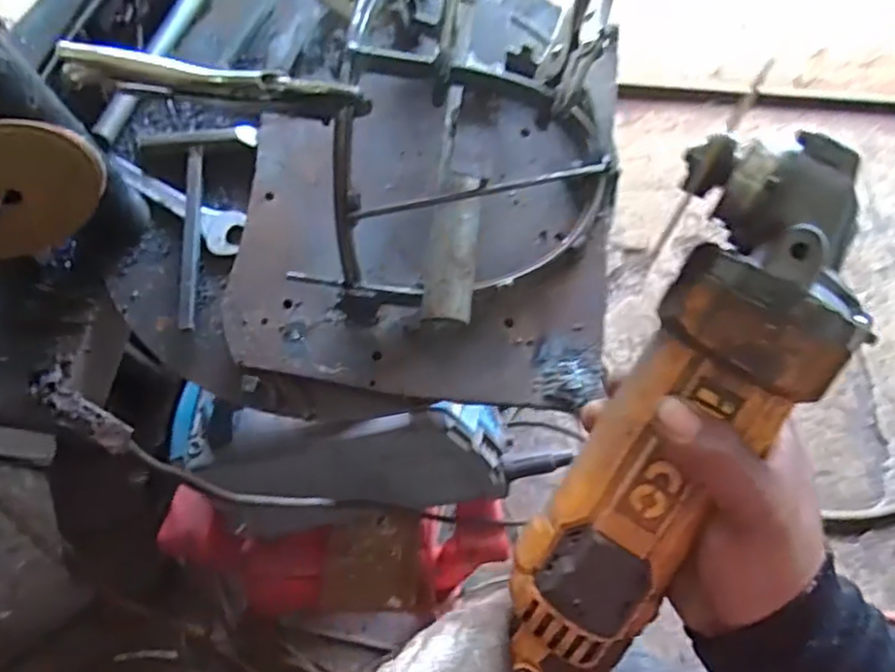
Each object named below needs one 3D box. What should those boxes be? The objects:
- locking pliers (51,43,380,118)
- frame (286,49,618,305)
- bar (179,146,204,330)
[{"bbox_3d":[-0.139,-0.154,0.414,0.174,0.042,0.015,3,72,6],"label":"locking pliers"},{"bbox_3d":[0.014,-0.109,0.473,0.229,0.126,0.140,-7,72,2],"label":"frame"},{"bbox_3d":[-0.205,-0.081,0.546,0.013,0.011,0.161,-6,72,2],"label":"bar"}]

